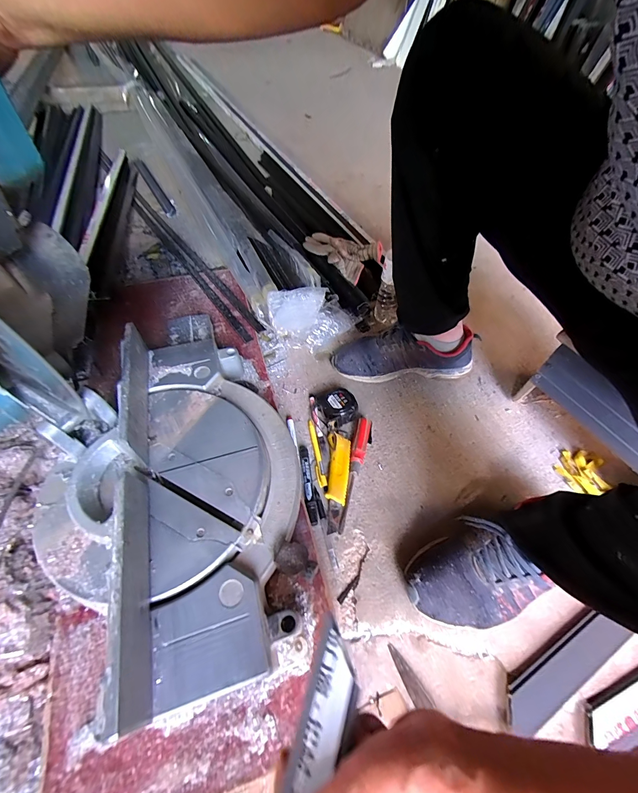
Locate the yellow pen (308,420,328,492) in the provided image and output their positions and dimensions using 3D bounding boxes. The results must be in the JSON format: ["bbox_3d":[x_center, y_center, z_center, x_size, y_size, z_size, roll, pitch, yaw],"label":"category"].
[{"bbox_3d":[-0.004,0.100,0.564,0.014,0.014,0.135,-8,55,-9],"label":"yellow pen"}]

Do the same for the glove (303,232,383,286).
[{"bbox_3d":[0.057,-0.373,0.850,0.204,0.044,0.138,15,55,7],"label":"glove"}]

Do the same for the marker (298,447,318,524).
[{"bbox_3d":[-0.018,0.137,0.528,0.016,0.017,0.136,-5,55,-7],"label":"marker"}]

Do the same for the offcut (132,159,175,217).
[{"bbox_3d":[-0.587,-0.744,1.144,0.036,0.023,0.466,-26,60,-20],"label":"offcut"}]

